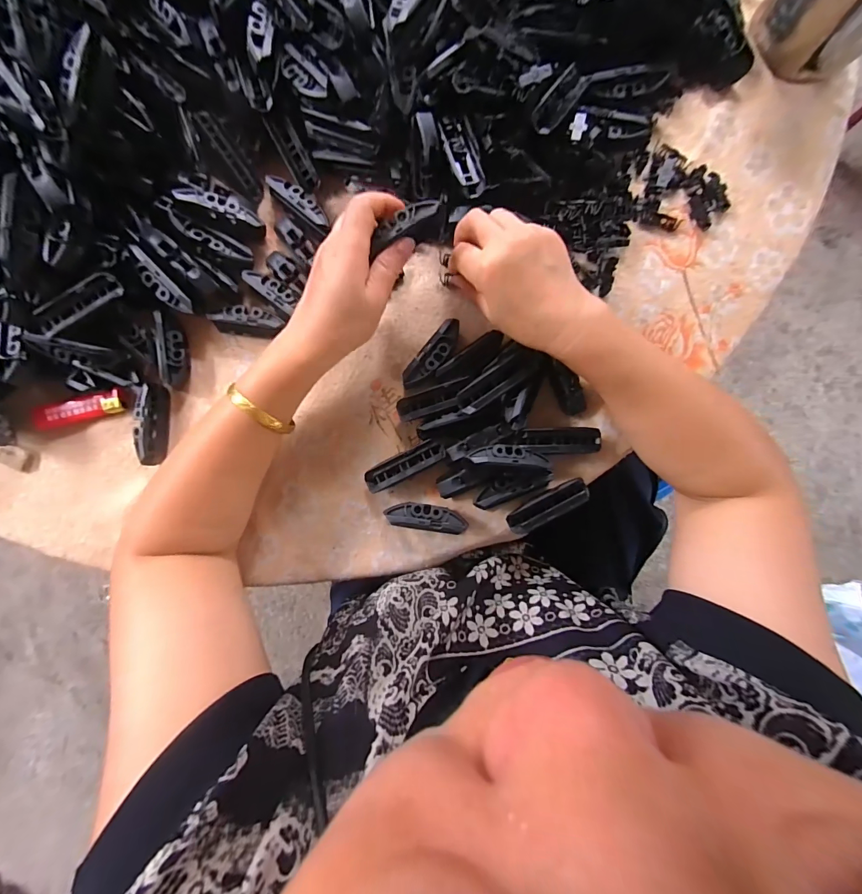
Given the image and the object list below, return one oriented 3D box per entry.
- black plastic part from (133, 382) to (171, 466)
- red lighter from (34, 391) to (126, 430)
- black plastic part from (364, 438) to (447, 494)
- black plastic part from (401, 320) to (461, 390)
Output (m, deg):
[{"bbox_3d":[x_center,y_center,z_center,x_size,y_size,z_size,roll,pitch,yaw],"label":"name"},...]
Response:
[{"bbox_3d":[-0.253,-0.021,0.343,0.022,0.018,0.073,-3,90,1],"label":"black plastic part"},{"bbox_3d":[-0.323,-0.033,0.350,0.084,0.008,0.020,-14,90,1],"label":"red lighter"},{"bbox_3d":[-0.023,0.016,0.335,0.072,0.018,0.021,-28,90,1],"label":"black plastic part"},{"bbox_3d":[0.002,-0.079,0.334,0.021,0.023,0.069,38,91,1],"label":"black plastic part"}]

